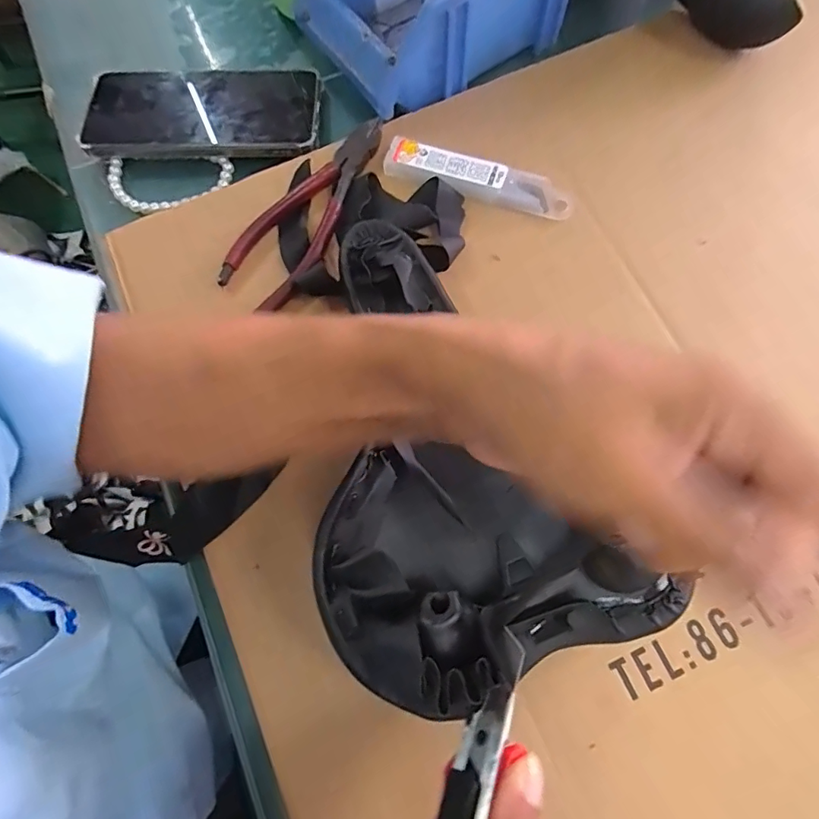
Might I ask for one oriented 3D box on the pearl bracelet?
[{"bbox_3d":[-0.167,-0.157,0.332,0.085,0.011,0.045,-7,73,0],"label":"pearl bracelet"}]

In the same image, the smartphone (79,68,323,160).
[{"bbox_3d":[-0.146,-0.212,0.339,0.163,0.011,0.078,-1,70,1],"label":"smartphone"}]

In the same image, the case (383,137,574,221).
[{"bbox_3d":[0.045,-0.150,0.311,0.123,0.010,0.029,17,74,6],"label":"case"}]

